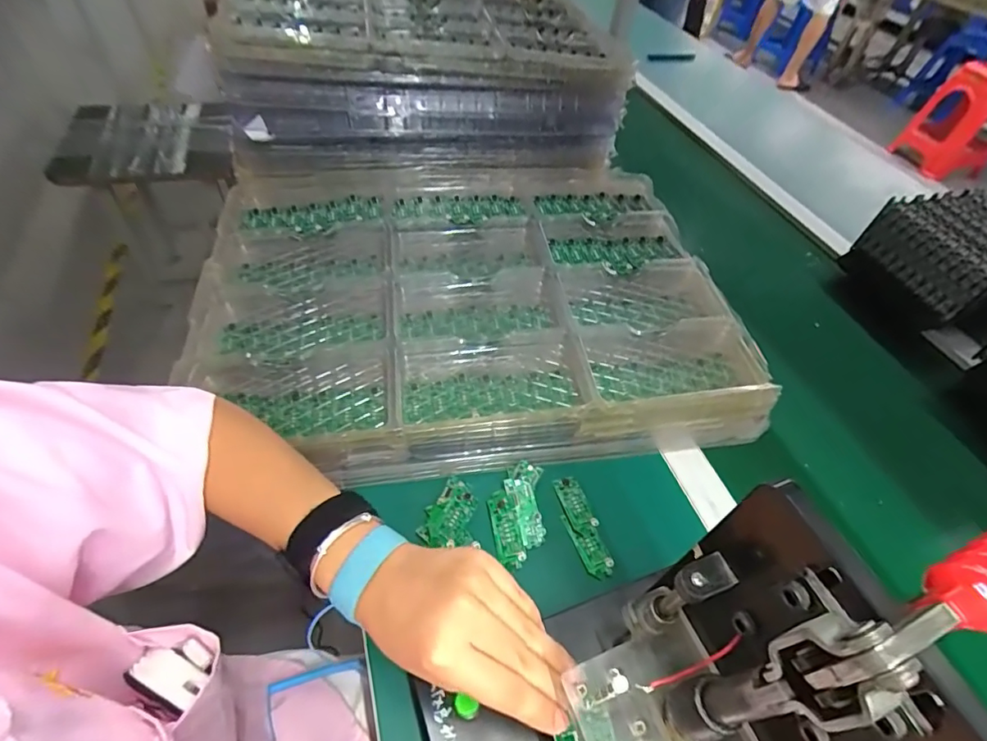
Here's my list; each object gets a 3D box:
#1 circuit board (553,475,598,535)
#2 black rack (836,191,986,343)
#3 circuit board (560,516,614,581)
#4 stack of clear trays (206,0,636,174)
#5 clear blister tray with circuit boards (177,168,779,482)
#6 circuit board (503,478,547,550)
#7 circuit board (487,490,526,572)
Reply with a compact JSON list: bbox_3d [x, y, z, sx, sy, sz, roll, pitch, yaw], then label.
[{"bbox_3d":[0.074,0.120,0.439,0.023,0.006,0.057,-14,45,-12],"label":"circuit board"},{"bbox_3d":[0.643,-0.145,0.662,0.217,0.103,0.182,-11,52,-15],"label":"black rack"},{"bbox_3d":[0.081,0.148,0.420,0.023,0.011,0.057,-13,53,-17],"label":"circuit board"},{"bbox_3d":[-0.125,-0.499,0.786,0.533,0.141,0.432,-9,52,-14],"label":"stack of clear trays"},{"bbox_3d":[-0.030,-0.093,0.555,0.559,0.054,0.429,-2,50,-8],"label":"clear blister tray with circuit boards"},{"bbox_3d":[0.028,0.121,0.427,0.023,0.012,0.059,-12,52,-16],"label":"circuit board"},{"bbox_3d":[0.011,0.133,0.417,0.022,0.009,0.066,-5,51,-11],"label":"circuit board"}]

